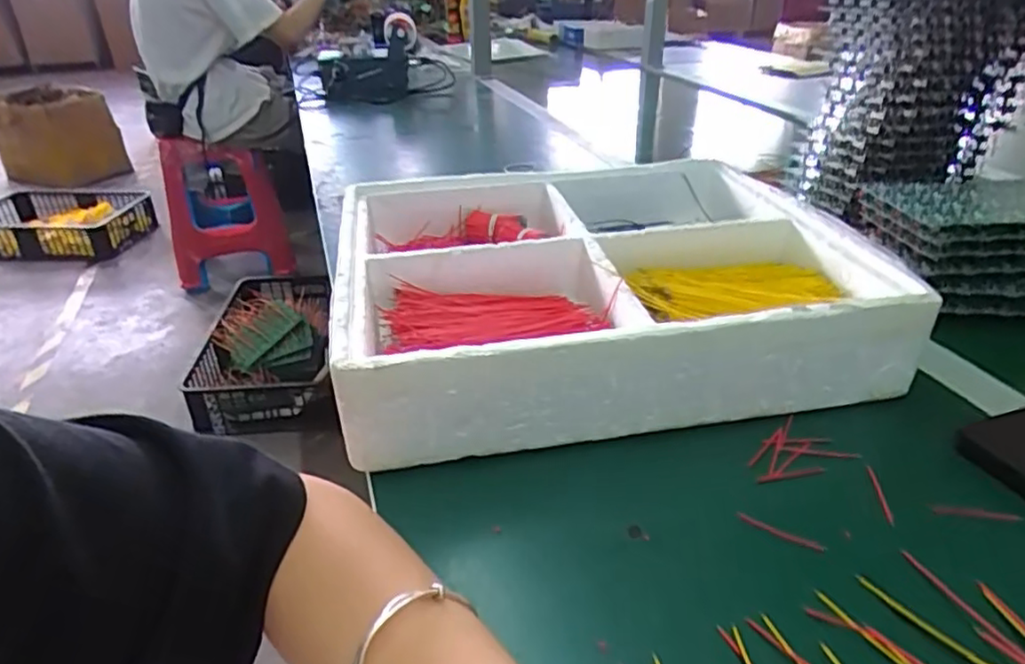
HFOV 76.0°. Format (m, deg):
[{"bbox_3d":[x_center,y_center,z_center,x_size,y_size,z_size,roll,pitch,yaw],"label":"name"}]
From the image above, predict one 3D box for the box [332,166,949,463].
[{"bbox_3d":[0.055,-0.048,0.540,0.367,0.080,0.342,-7,31,-8],"label":"box"}]

